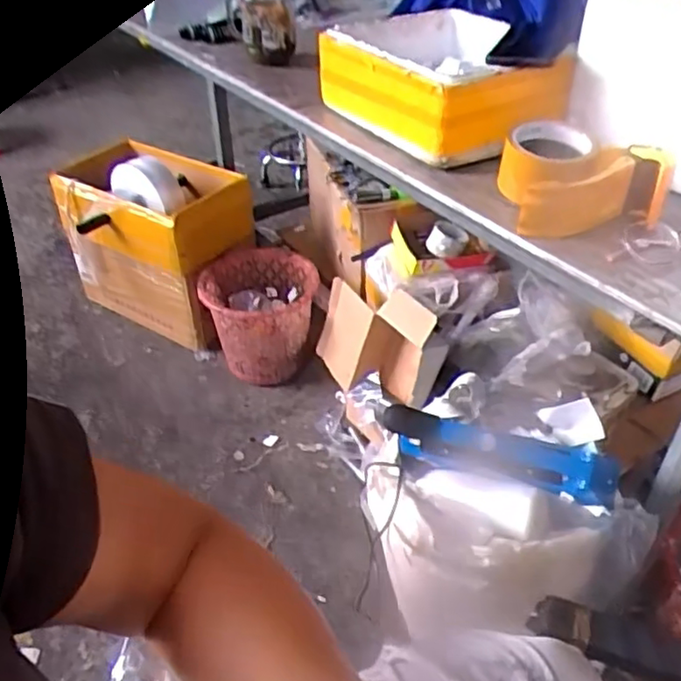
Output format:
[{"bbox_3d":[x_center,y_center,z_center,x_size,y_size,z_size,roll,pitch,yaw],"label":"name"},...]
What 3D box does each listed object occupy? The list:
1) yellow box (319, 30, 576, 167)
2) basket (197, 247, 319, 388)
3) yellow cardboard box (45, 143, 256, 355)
[{"bbox_3d":[0.123,-0.339,0.847,0.202,0.094,0.307,-22,44,-24],"label":"yellow box"},{"bbox_3d":[-0.196,-0.062,1.649,0.277,0.251,0.259,-2,40,-1],"label":"basket"},{"bbox_3d":[-0.484,-0.268,1.760,0.519,0.423,0.301,25,46,27],"label":"yellow cardboard box"}]

